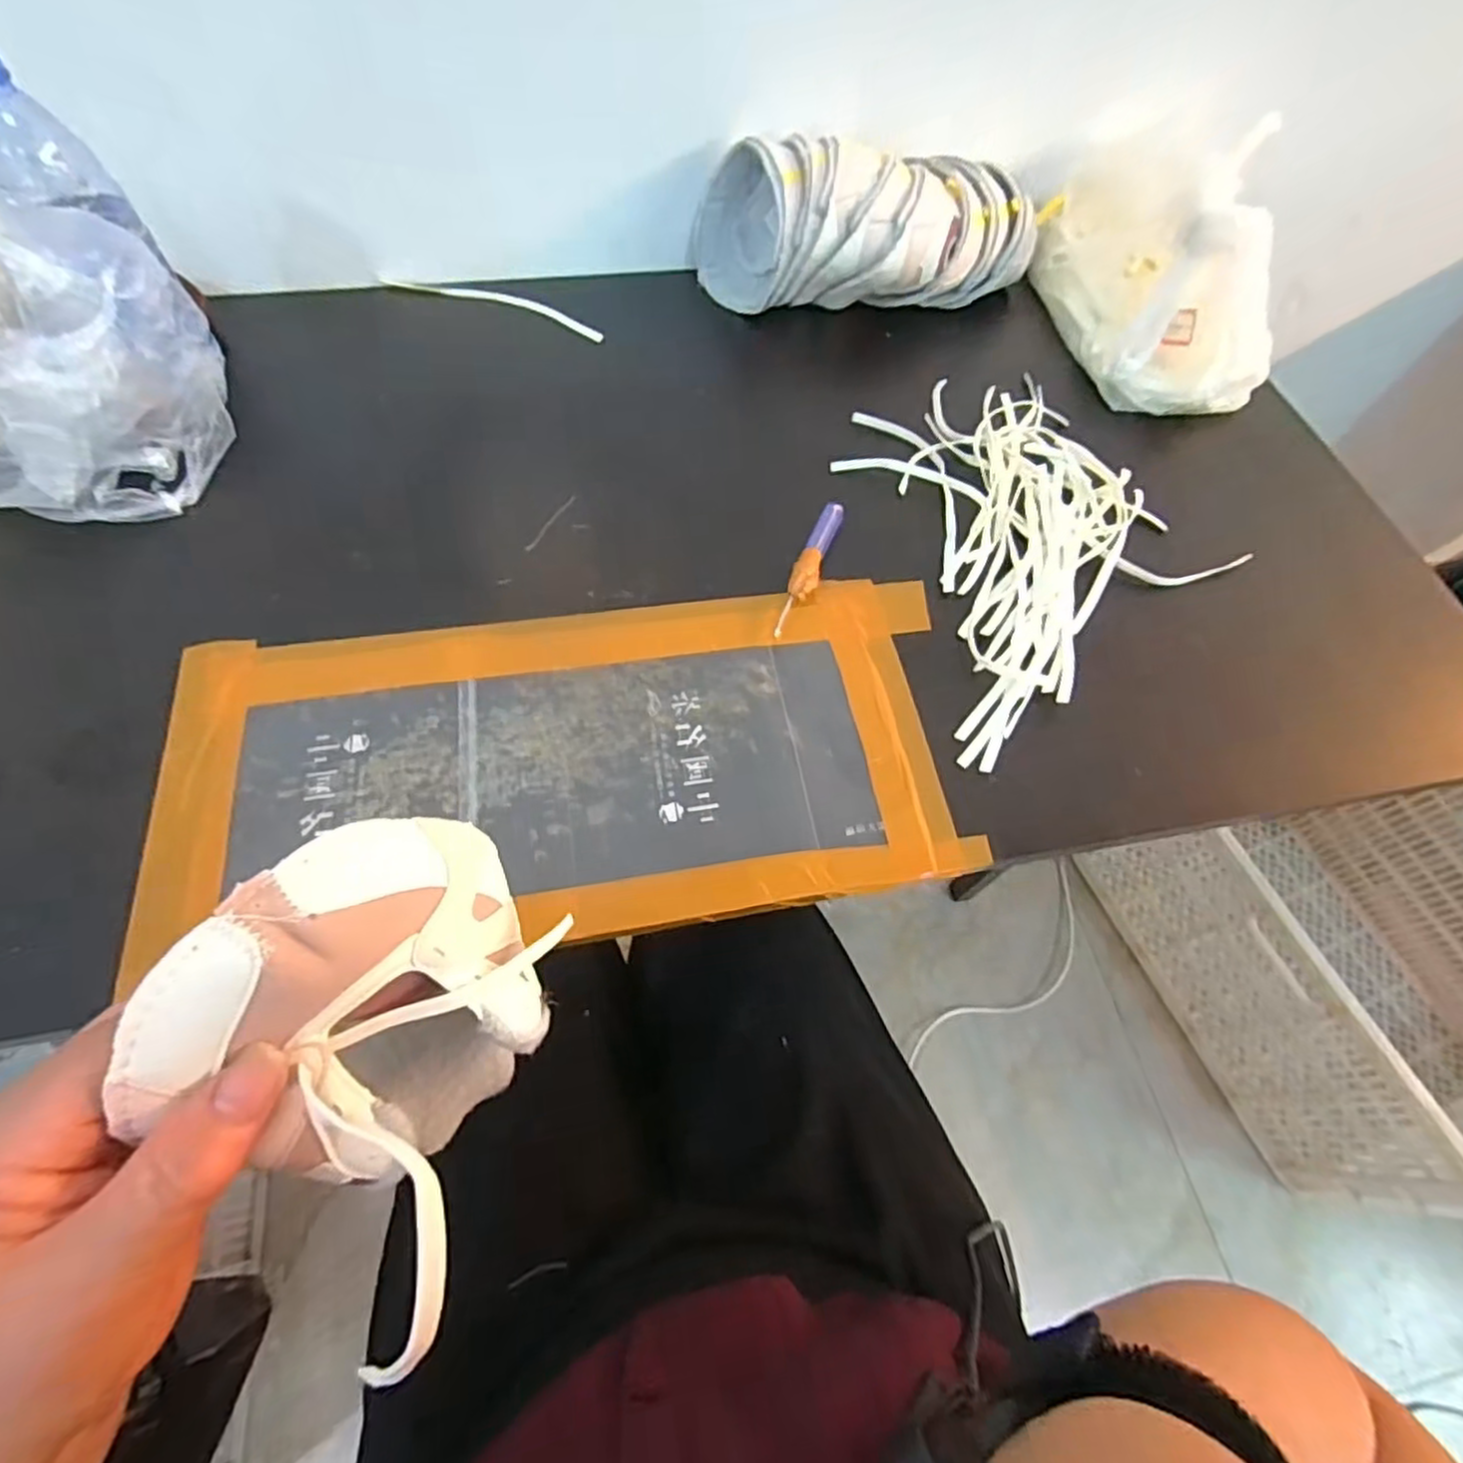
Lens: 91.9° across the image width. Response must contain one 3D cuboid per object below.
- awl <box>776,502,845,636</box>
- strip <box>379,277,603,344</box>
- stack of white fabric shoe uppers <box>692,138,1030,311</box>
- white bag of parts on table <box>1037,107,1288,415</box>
[{"bbox_3d":[0.053,-0.111,0.481,0.018,0.013,0.121,18,62,7],"label":"awl"},{"bbox_3d":[-0.205,-0.377,0.620,0.209,0.011,0.031,19,62,7],"label":"strip"},{"bbox_3d":[0.119,-0.421,0.600,0.297,0.105,0.104,1,61,-3],"label":"stack of white fabric shoe uppers"},{"bbox_3d":[0.358,-0.397,0.593,0.136,0.106,0.251,1,61,-3],"label":"white bag of parts on table"}]

